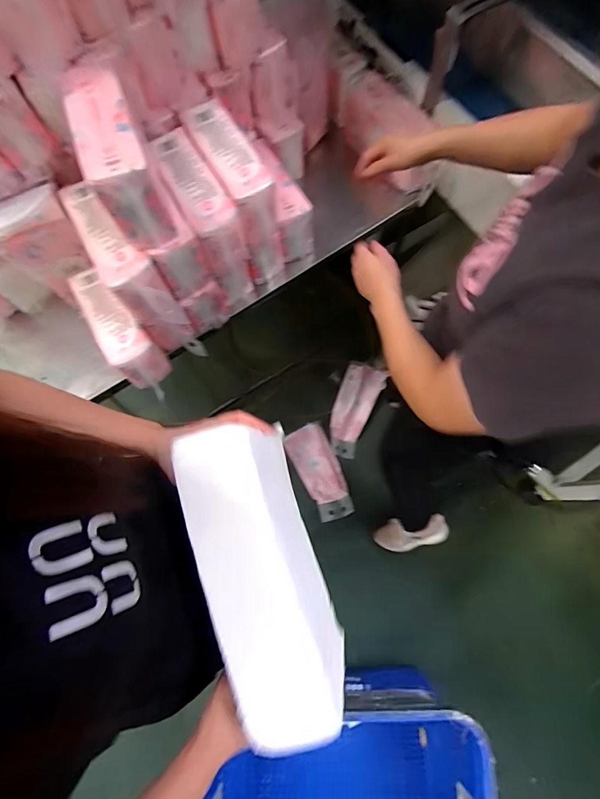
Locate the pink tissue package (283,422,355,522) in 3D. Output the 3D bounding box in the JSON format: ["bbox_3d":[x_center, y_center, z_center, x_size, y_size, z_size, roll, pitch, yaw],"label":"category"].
[{"bbox_3d":[0.072,0.270,1.338,0.159,0.066,0.344,-23,75,-5],"label":"pink tissue package"}]

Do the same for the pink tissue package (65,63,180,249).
[{"bbox_3d":[-0.291,-0.387,0.586,0.083,0.124,0.253,-21,75,-5],"label":"pink tissue package"}]

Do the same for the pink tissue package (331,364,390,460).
[{"bbox_3d":[0.206,0.043,1.400,0.149,0.043,0.351,19,92,7],"label":"pink tissue package"}]

